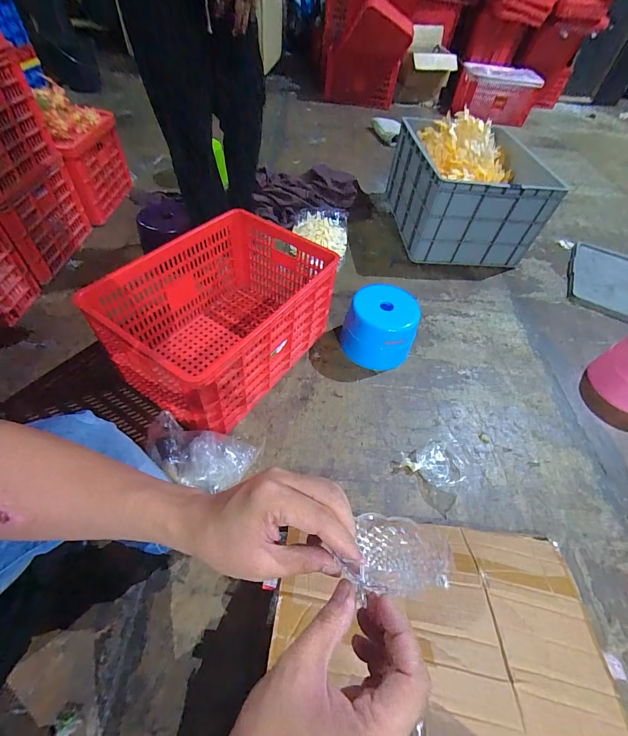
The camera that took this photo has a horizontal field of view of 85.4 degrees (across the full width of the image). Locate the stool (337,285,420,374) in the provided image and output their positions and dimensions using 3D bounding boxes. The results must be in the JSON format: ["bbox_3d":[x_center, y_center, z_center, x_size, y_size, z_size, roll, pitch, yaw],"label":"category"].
[{"bbox_3d":[0.223,-0.137,1.170,0.245,0.190,0.218,27,54,15],"label":"stool"}]

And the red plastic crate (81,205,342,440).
[{"bbox_3d":[-0.276,-0.167,1.058,0.460,0.321,0.621,31,55,17],"label":"red plastic crate"}]

